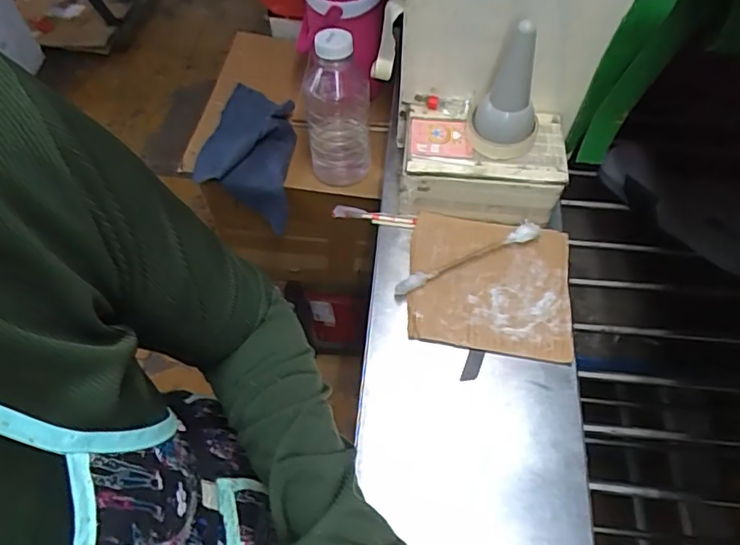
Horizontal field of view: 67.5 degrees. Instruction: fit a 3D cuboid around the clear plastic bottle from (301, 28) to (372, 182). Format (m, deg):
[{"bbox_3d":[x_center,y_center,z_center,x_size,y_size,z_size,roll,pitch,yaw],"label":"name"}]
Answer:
[{"bbox_3d":[-0.044,-0.230,0.775,0.085,0.211,0.093,-1,60,-1],"label":"clear plastic bottle"}]

